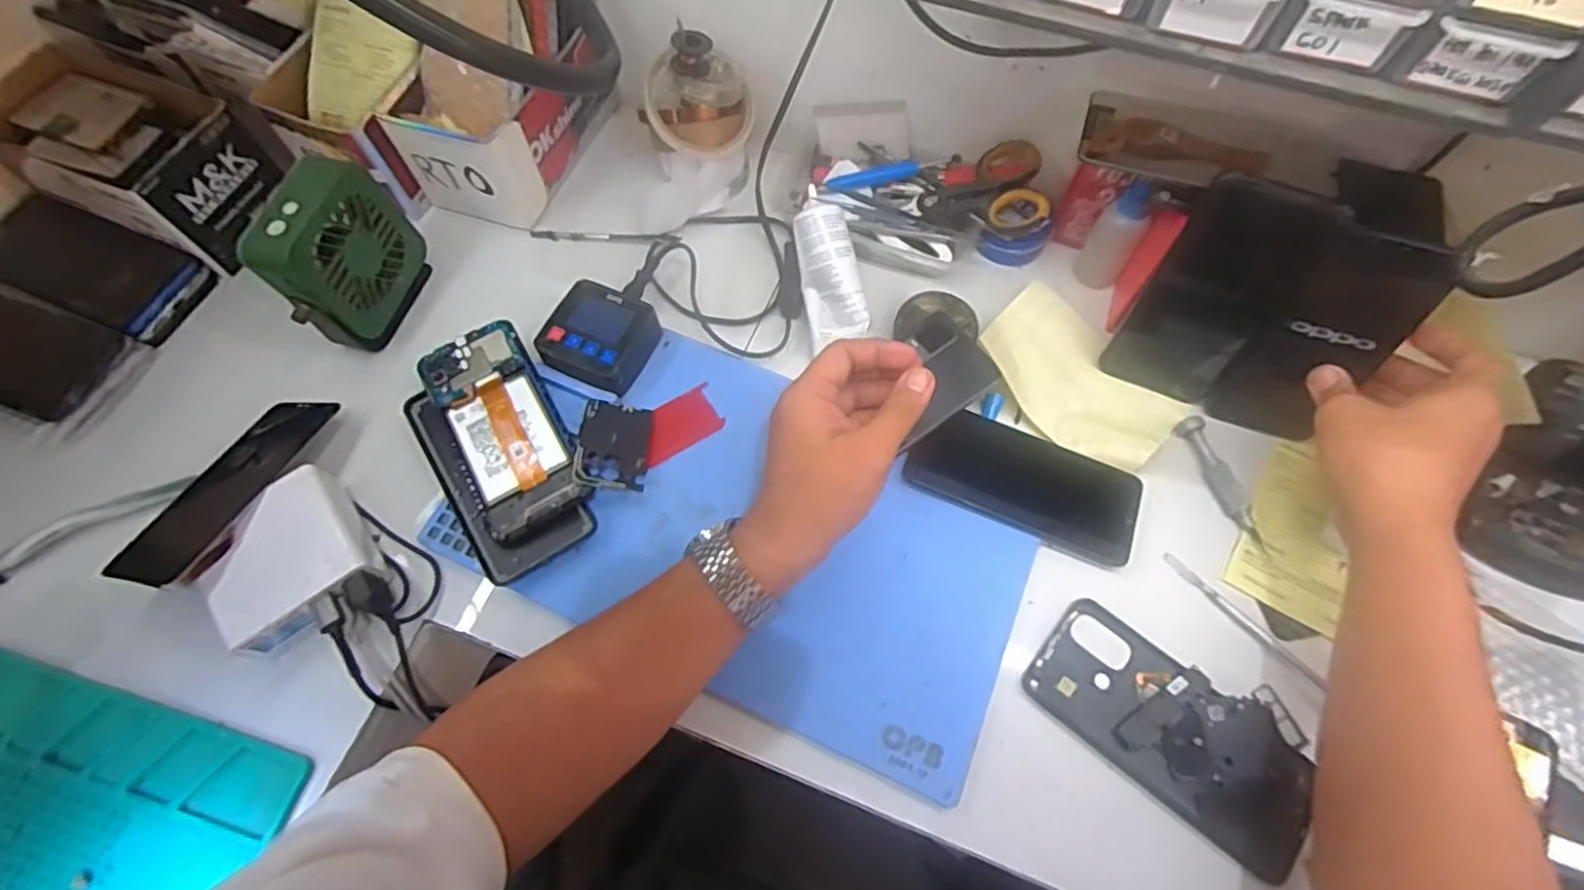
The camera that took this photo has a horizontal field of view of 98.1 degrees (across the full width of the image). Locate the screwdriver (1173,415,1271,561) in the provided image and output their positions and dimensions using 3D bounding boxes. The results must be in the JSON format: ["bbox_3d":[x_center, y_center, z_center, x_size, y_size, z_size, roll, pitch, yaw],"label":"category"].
[{"bbox_3d":[0.303,0.027,0.483,0.023,0.010,0.105,-16,66,-7],"label":"screwdriver"}]

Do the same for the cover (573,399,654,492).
[{"bbox_3d":[-0.123,0.000,0.477,0.048,0.008,0.067,12,54,-20],"label":"cover"}]

